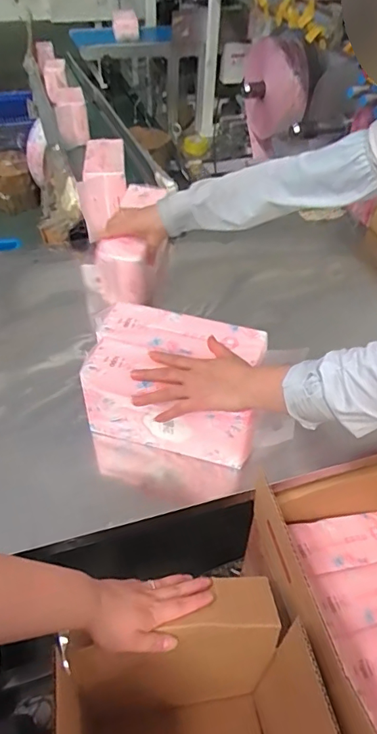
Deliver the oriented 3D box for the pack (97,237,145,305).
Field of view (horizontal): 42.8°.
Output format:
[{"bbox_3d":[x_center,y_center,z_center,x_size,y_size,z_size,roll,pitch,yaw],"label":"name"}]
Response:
[{"bbox_3d":[-0.130,-0.181,0.921,0.088,0.096,0.070,-4,48,-5],"label":"pack"}]

